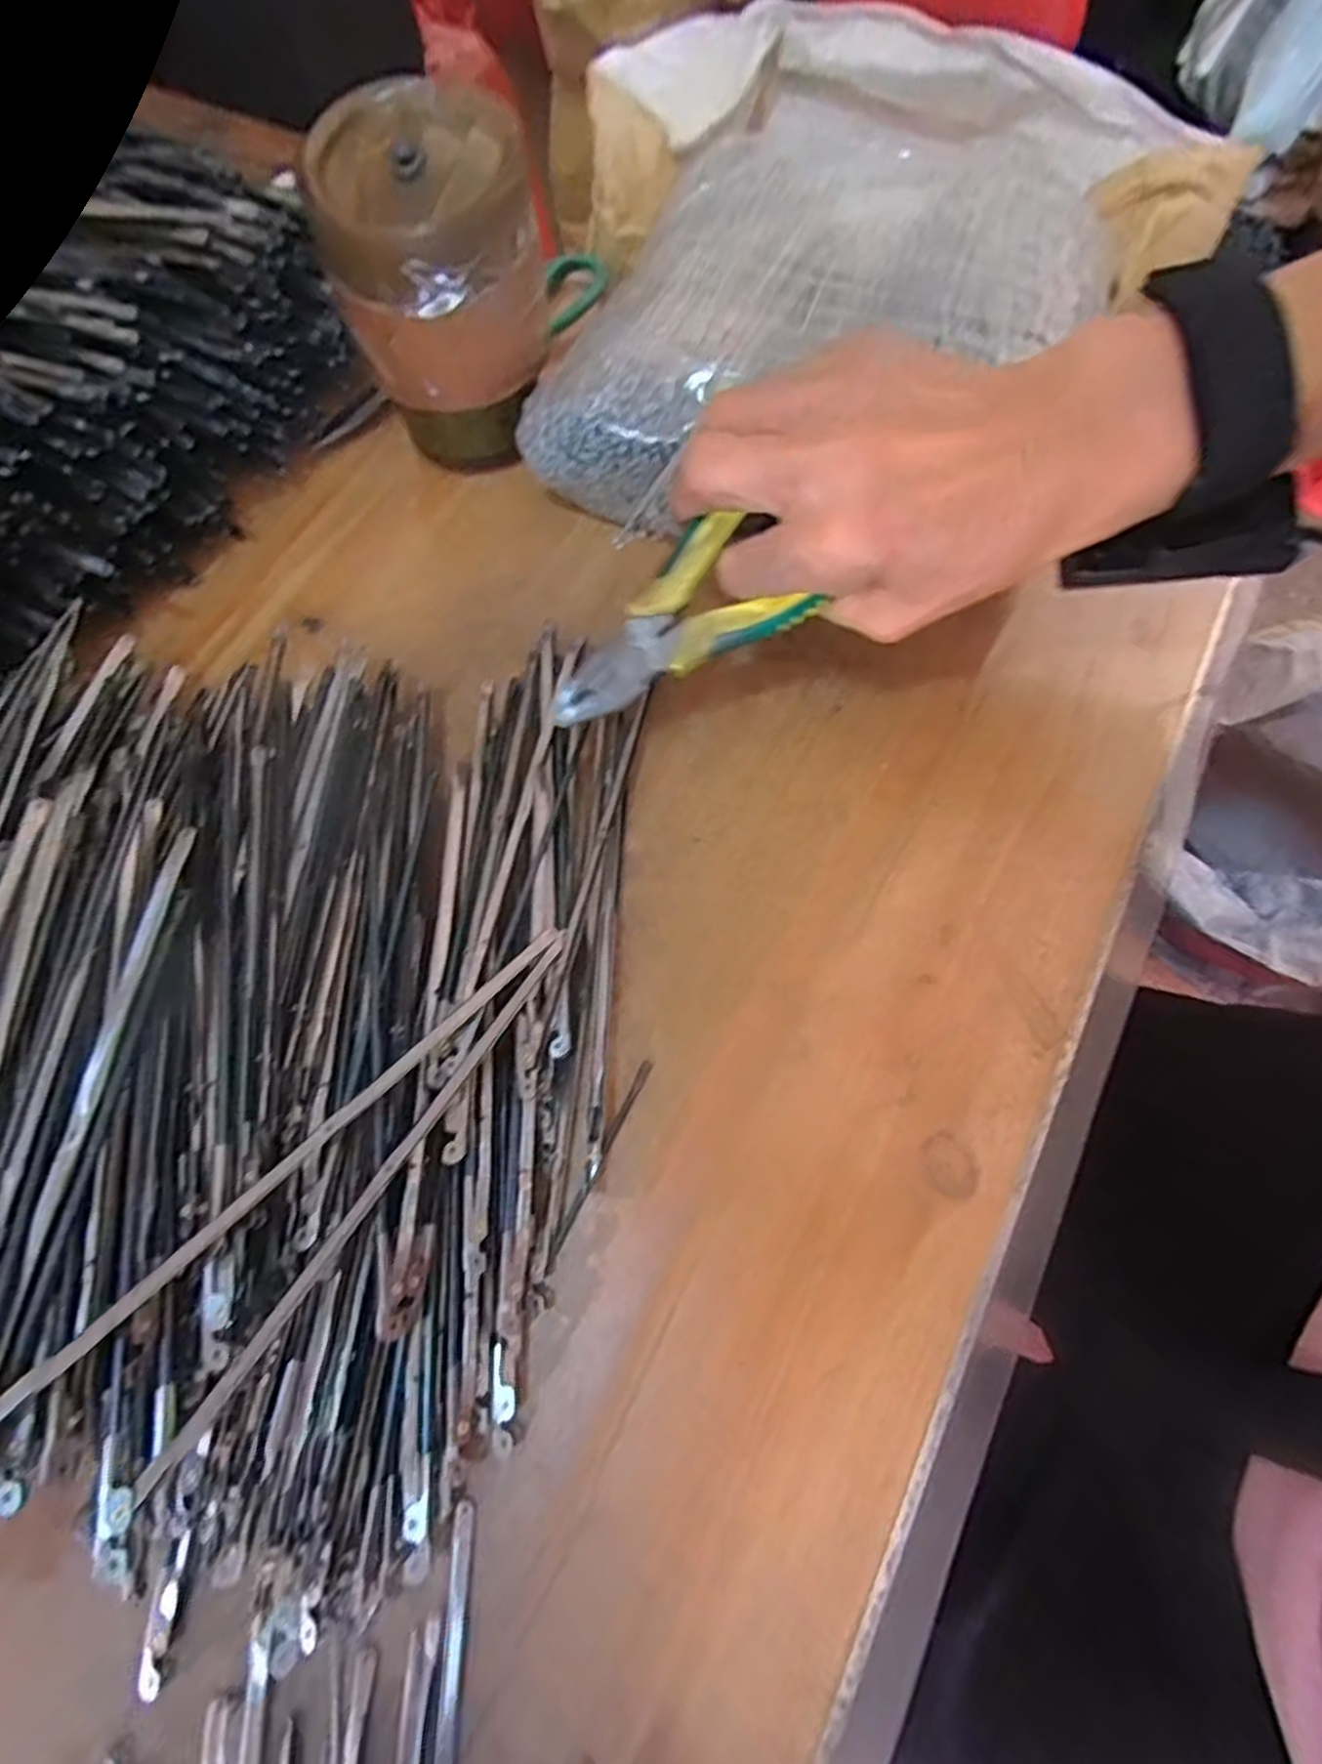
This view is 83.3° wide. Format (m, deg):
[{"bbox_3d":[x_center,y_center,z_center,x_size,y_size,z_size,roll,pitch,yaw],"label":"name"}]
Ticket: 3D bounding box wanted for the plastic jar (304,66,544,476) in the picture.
[{"bbox_3d":[-0.090,-0.245,0.321,0.081,0.115,0.079,-9,68,-4],"label":"plastic jar"}]

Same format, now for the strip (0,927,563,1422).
[{"bbox_3d":[-0.094,0.070,0.214,0.006,0.009,0.180,38,55,14],"label":"strip"}]

